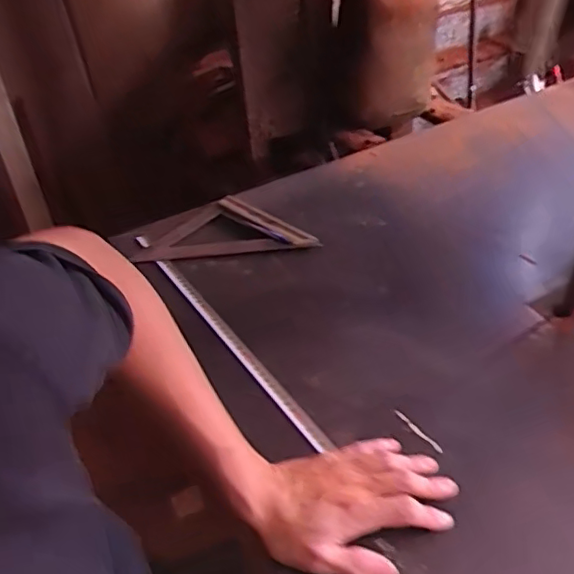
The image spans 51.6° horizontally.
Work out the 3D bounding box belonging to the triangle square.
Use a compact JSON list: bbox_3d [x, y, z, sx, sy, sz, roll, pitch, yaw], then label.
[{"bbox_3d":[-0.085,-0.082,0.831,0.243,0.018,0.110,-7,41,2],"label":"triangle square"}]

